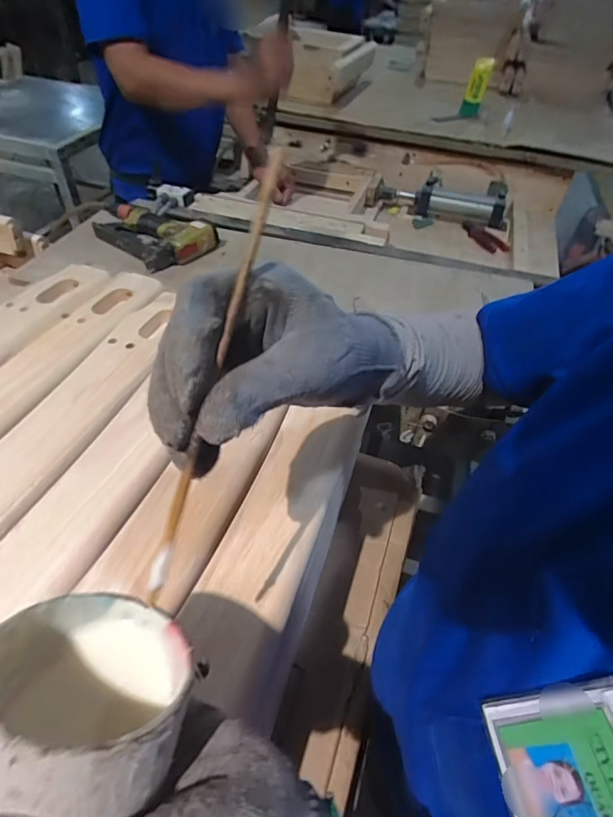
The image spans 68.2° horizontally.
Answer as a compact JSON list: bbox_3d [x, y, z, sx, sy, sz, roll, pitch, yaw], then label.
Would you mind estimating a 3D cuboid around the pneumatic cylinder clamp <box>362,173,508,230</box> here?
[{"bbox_3d":[0.345,-0.571,1.236,0.386,0.072,0.126,8,47,4],"label":"pneumatic cylinder clamp"}]

